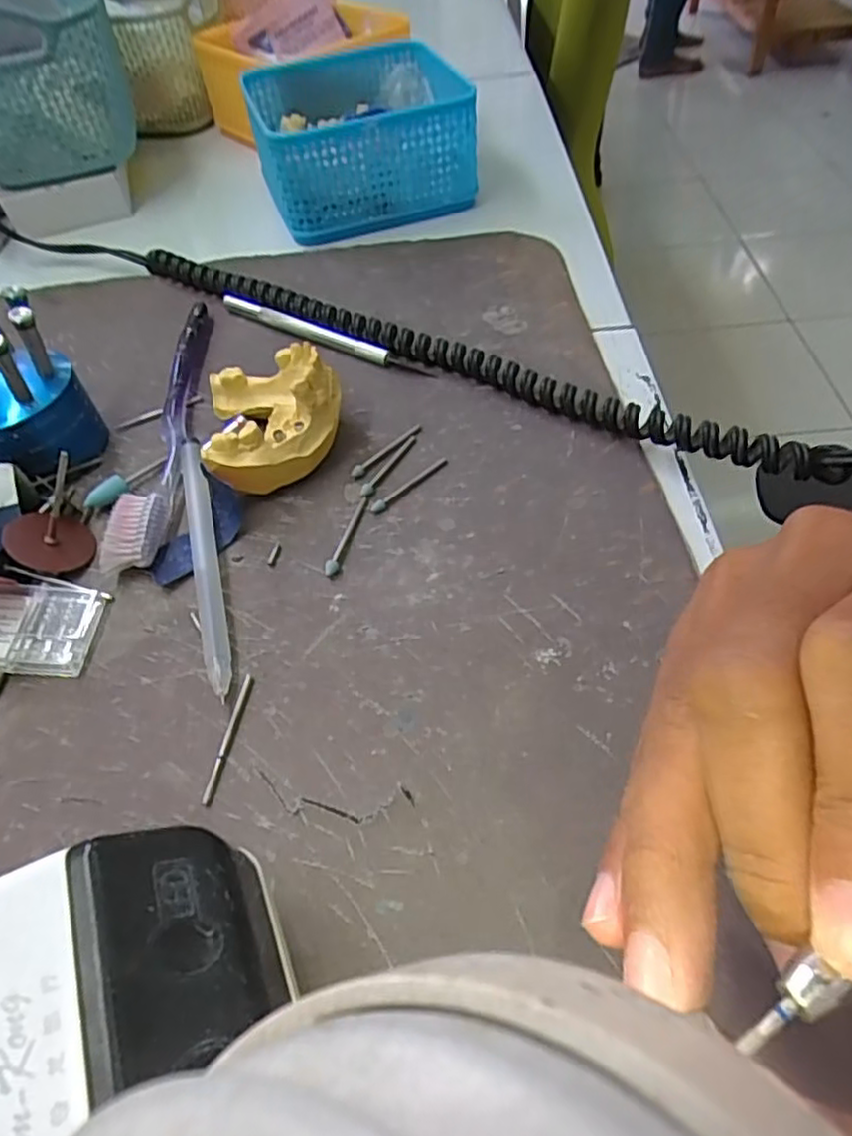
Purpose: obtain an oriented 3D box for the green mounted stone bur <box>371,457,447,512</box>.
[{"bbox_3d":[-0.006,-0.036,0.284,0.042,0.004,0.005,-39,58,-23],"label":"green mounted stone bur"}]

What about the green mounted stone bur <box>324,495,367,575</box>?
[{"bbox_3d":[-0.031,-0.014,0.269,0.005,0.004,0.042,11,54,13],"label":"green mounted stone bur"}]

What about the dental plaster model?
[{"bbox_3d":[-0.065,-0.067,0.293,0.058,0.036,0.072,-12,52,-4],"label":"dental plaster model"}]

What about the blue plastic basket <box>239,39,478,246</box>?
[{"bbox_3d":[-0.044,-0.286,0.451,0.126,0.066,0.131,-16,52,-7],"label":"blue plastic basket"}]

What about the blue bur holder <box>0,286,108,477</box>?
[{"bbox_3d":[-0.179,-0.075,0.290,0.058,0.070,0.054,-3,52,3],"label":"blue bur holder"}]

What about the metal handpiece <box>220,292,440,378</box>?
[{"bbox_3d":[-0.056,-0.124,0.356,0.135,0.009,0.009,27,59,24],"label":"metal handpiece"}]

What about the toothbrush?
[{"bbox_3d":[-0.119,-0.072,0.318,0.020,0.013,0.184,-5,52,1],"label":"toothbrush"}]

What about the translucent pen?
[{"bbox_3d":[-0.086,-0.005,0.262,0.009,0.013,0.123,-15,52,-7],"label":"translucent pen"}]

